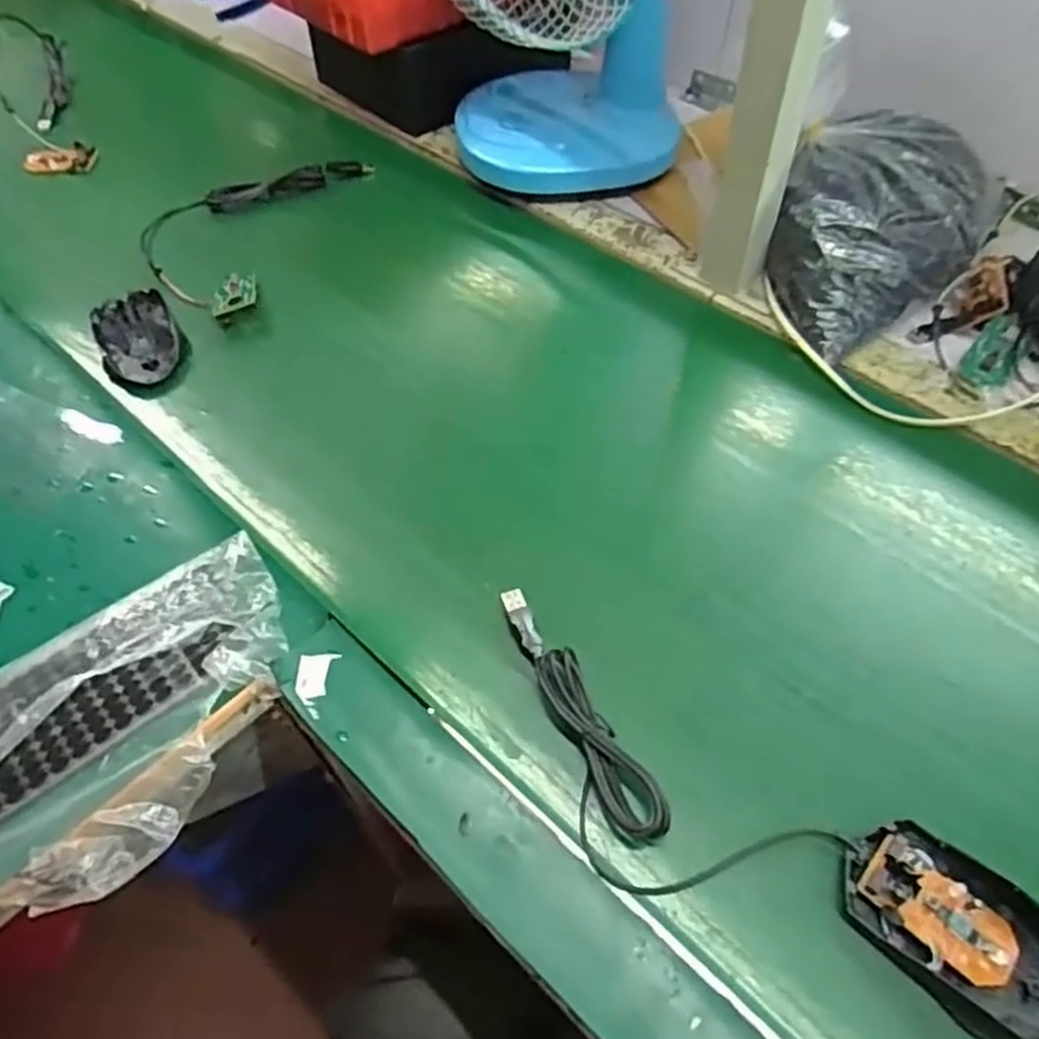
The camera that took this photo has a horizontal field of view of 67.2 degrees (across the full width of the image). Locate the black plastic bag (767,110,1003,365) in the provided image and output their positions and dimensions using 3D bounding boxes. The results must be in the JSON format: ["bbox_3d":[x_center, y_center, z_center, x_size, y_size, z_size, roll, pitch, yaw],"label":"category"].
[{"bbox_3d":[0.280,-0.233,0.630,0.151,0.089,0.217,32,61,24],"label":"black plastic bag"}]

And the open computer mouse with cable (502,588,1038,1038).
[{"bbox_3d":[0.108,0.154,0.394,0.326,0.022,0.098,27,59,21],"label":"open computer mouse with cable"}]

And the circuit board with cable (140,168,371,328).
[{"bbox_3d":[-0.264,-0.275,0.725,0.161,0.019,0.249,14,55,13],"label":"circuit board with cable"}]

